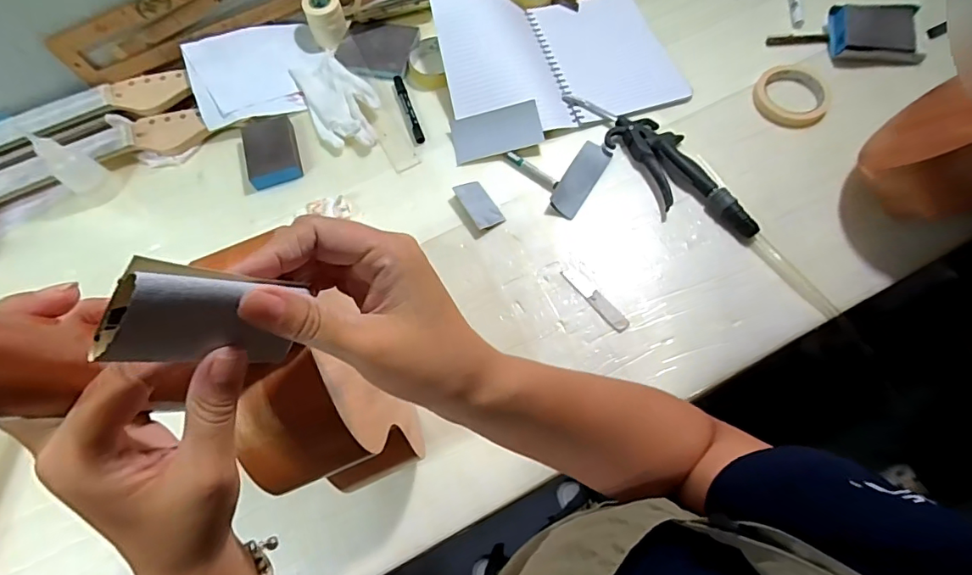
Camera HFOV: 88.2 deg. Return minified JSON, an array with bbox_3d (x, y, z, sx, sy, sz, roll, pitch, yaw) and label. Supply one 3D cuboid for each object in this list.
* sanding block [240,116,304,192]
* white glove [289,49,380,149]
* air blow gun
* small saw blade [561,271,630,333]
[{"bbox_3d":[-0.306,-0.196,0.712,0.070,0.023,0.106,-15,67,-2],"label":"sanding block"},{"bbox_3d":[-0.218,-0.282,0.747,0.096,0.019,0.192,-26,68,-7],"label":"white glove"},{"bbox_3d":[0.239,-0.176,0.676,0.086,0.023,0.297,-31,69,-9],"label":"air blow gun"},{"bbox_3d":[0.133,0.014,0.617,0.020,0.005,0.103,-40,70,-12],"label":"small saw blade"}]

